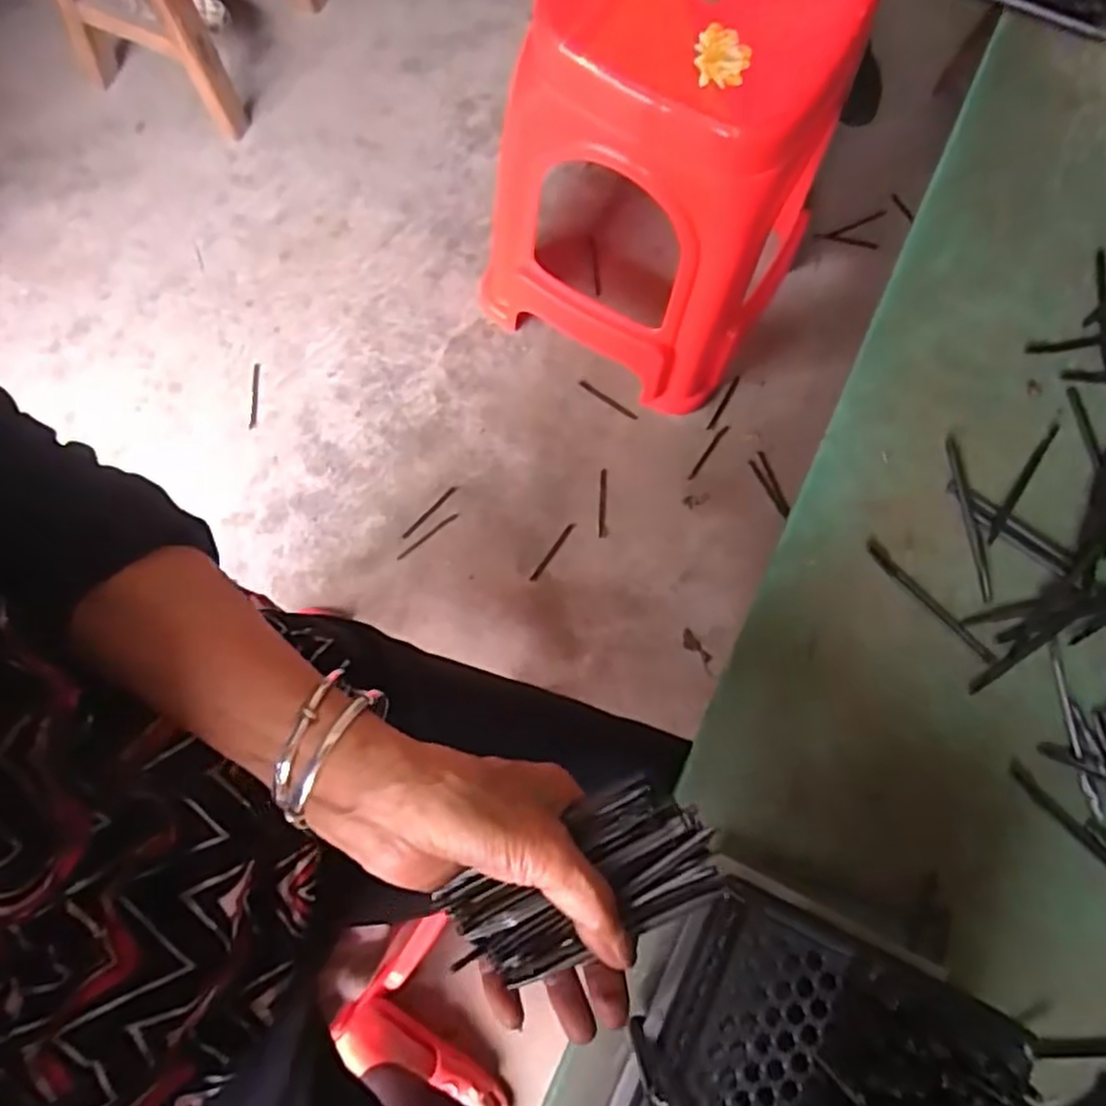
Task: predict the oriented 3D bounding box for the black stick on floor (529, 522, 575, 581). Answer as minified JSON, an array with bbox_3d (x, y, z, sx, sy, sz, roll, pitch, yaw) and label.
[{"bbox_3d":[0.000,-0.001,1.048,0.010,0.004,0.102,36,80,5],"label":"black stick on floor"}]

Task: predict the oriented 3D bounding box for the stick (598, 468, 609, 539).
[{"bbox_3d":[0.076,-0.074,1.090,0.015,0.004,0.105,2,79,-1],"label":"stick"}]

